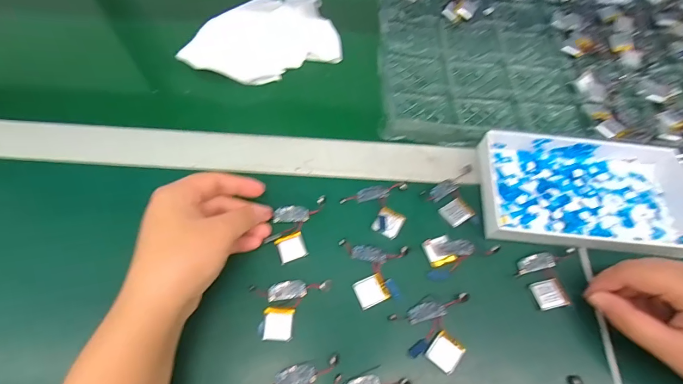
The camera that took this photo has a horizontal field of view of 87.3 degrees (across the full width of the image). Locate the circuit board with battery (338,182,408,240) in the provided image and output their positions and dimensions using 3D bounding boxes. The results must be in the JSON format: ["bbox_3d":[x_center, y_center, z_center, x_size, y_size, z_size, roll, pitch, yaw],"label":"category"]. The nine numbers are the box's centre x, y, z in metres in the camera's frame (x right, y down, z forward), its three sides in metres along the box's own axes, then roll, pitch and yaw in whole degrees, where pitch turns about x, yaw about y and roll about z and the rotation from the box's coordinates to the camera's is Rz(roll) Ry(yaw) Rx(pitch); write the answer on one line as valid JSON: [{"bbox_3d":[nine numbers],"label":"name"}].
[{"bbox_3d":[0.039,0.009,0.323,0.053,0.004,0.055,-40,71,-19],"label":"circuit board with battery"}]

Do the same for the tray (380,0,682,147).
[{"bbox_3d":[0.258,-0.182,0.426,0.426,0.022,0.306,3,63,-1],"label":"tray"}]

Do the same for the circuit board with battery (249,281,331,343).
[{"bbox_3d":[-0.038,0.090,0.277,0.061,0.005,0.043,-5,64,-4],"label":"circuit board with battery"}]

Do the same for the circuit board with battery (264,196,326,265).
[{"bbox_3d":[-0.041,0.029,0.305,0.040,0.012,0.059,18,67,3],"label":"circuit board with battery"}]

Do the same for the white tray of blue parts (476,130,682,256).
[{"bbox_3d":[0.218,0.000,0.322,0.175,0.026,0.106,10,63,3],"label":"white tray of blue parts"}]

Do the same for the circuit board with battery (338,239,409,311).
[{"bbox_3d":[0.032,0.061,0.294,0.052,0.005,0.056,-14,65,-9],"label":"circuit board with battery"}]

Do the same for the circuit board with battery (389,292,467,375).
[{"bbox_3d":[0.077,0.106,0.275,0.059,0.006,0.051,-23,66,-13],"label":"circuit board with battery"}]

